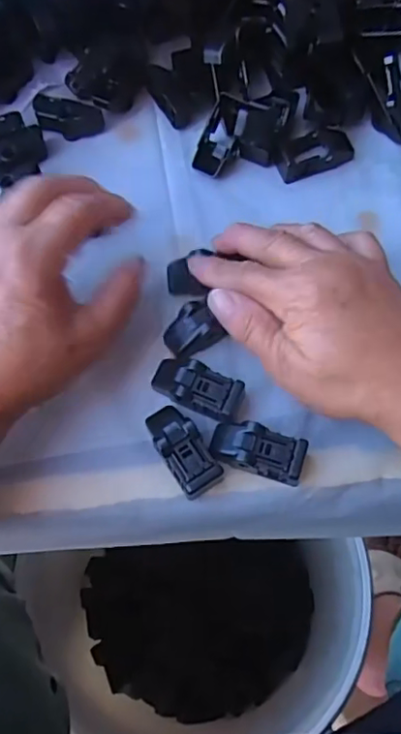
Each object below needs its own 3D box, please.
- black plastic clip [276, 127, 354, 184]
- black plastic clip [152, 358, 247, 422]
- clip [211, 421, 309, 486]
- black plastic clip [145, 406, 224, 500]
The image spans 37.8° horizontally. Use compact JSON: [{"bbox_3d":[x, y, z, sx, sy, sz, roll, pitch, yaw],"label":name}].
[{"bbox_3d":[0.073,-0.138,0.375,0.050,0.020,0.024,-17,69,-6],"label":"black plastic clip"},{"bbox_3d":[-0.002,0.012,0.319,0.050,0.015,0.024,24,70,11],"label":"black plastic clip"},{"bbox_3d":[0.030,0.044,0.306,0.047,0.016,0.025,17,69,8],"label":"clip"},{"bbox_3d":[-0.010,0.043,0.307,0.022,0.016,0.050,-30,70,-11],"label":"black plastic clip"}]

